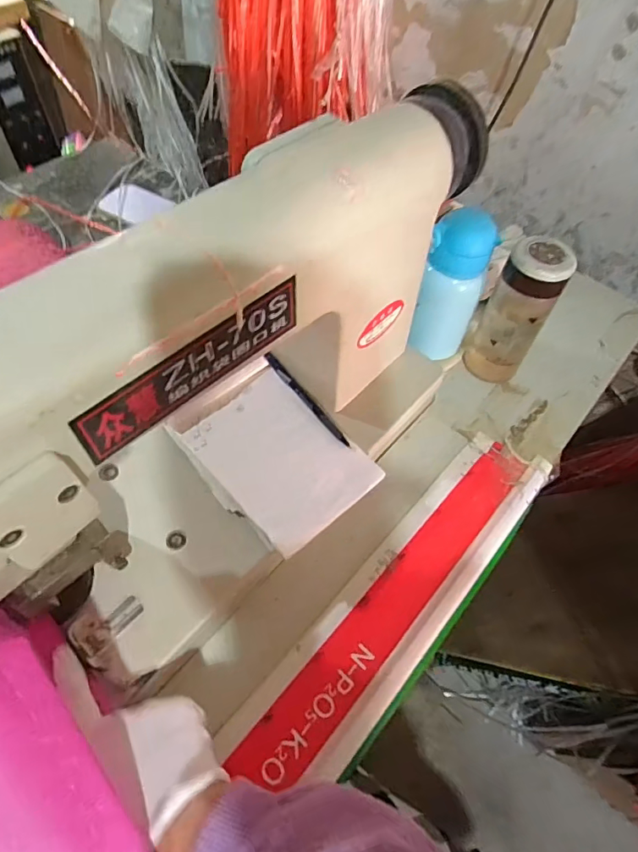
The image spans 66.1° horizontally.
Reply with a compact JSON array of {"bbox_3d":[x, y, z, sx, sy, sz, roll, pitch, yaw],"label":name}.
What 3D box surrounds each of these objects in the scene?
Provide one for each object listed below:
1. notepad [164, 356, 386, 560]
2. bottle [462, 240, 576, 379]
[{"bbox_3d":[-0.047,0.024,0.479,0.126,0.019,0.181,-36,66,-24],"label":"notepad"},{"bbox_3d":[0.223,-0.126,0.559,0.069,0.172,0.056,26,59,13],"label":"bottle"}]

